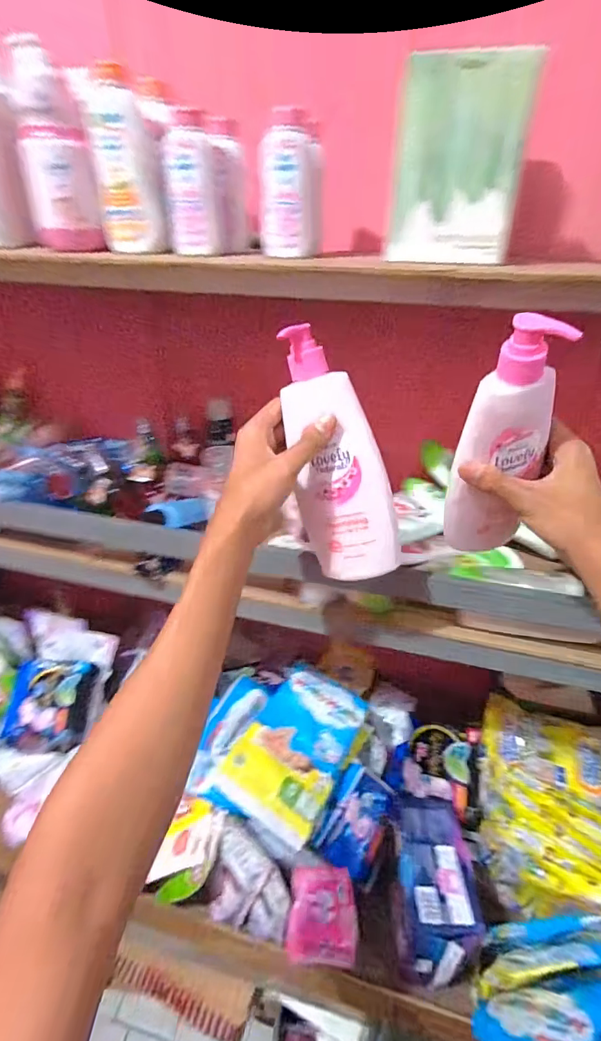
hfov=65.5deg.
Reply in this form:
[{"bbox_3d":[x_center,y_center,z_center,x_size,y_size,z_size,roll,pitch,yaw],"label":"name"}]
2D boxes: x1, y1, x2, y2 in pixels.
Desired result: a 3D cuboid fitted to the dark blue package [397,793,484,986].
[{"bbox_3d":[0.168,0.472,0.608,0.095,0.091,0.169,5,32,6],"label":"dark blue package"}]

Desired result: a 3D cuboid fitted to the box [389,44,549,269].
[{"bbox_3d":[0.143,-0.320,0.424,0.112,0.145,0.027,10,31,14],"label":"box"}]

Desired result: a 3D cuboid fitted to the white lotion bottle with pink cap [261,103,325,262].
[{"bbox_3d":[-0.011,-0.338,0.480,0.055,0.114,0.053,3,30,2],"label":"white lotion bottle with pink cap"}]

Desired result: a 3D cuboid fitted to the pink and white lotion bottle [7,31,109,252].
[{"bbox_3d":[-0.253,-0.383,0.484,0.065,0.173,0.055,-13,33,-23],"label":"pink and white lotion bottle"}]

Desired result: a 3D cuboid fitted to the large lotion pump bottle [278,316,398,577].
[{"bbox_3d":[0.033,-0.052,0.417,0.078,0.222,0.044,-12,15,12],"label":"large lotion pump bottle"}]

